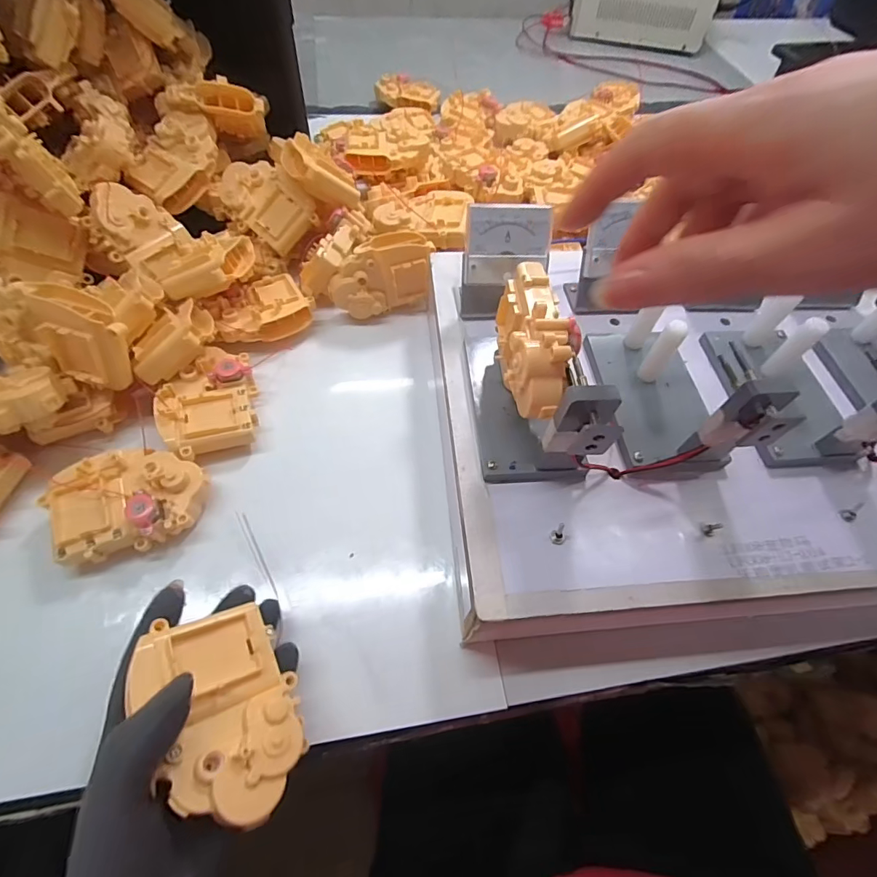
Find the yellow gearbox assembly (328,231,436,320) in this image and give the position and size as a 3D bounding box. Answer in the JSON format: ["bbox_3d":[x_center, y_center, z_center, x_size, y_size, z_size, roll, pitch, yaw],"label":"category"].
[{"bbox_3d":[-0.054,-0.154,0.431,0.096,0.064,0.031,-19,61,-15],"label":"yellow gearbox assembly"}]

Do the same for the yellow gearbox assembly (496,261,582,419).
[{"bbox_3d":[0.060,-0.062,0.266,0.041,0.032,0.101,-2,70,-6],"label":"yellow gearbox assembly"}]

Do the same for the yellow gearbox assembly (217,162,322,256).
[{"bbox_3d":[-0.169,-0.230,0.449,0.094,0.038,0.061,39,91,3],"label":"yellow gearbox assembly"}]

